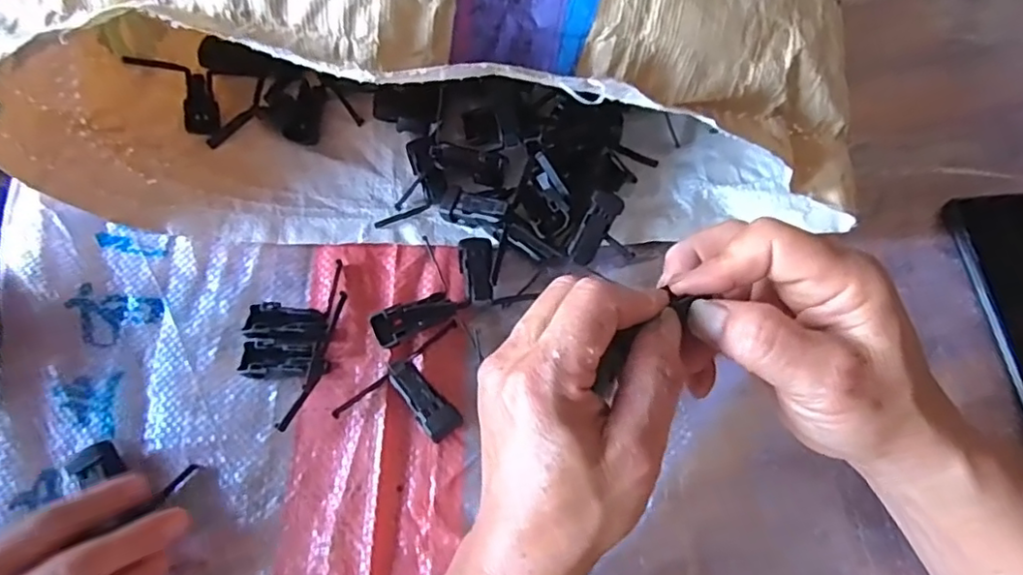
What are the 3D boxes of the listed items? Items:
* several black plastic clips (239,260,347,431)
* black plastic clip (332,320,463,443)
[{"bbox_3d":[-0.128,0.029,0.345,0.050,0.017,0.097,8,68,4],"label":"several black plastic clips"},{"bbox_3d":[-0.050,0.060,0.329,0.081,0.018,0.052,-37,72,-13],"label":"black plastic clip"}]

